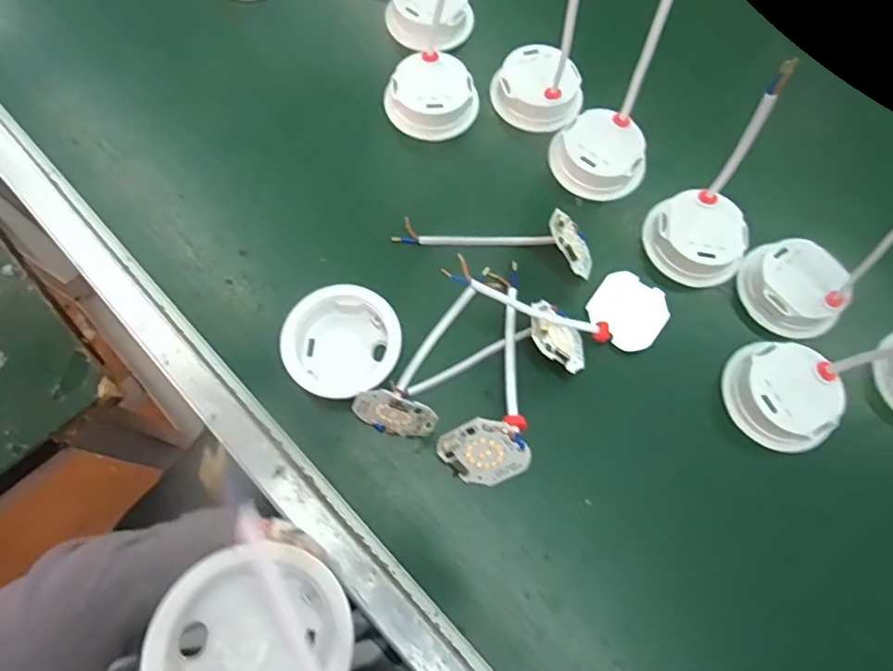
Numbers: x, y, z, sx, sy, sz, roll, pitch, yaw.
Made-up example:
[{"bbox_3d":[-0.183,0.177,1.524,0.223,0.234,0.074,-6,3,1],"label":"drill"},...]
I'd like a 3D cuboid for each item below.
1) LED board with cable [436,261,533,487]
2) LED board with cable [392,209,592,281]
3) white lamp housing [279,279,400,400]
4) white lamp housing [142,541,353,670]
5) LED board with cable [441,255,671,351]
[{"bbox_3d":[0.024,0.014,0.344,0.055,0.045,0.147,1,69,0],"label":"LED board with cable"},{"bbox_3d":[0.035,-0.074,0.382,0.138,0.034,0.043,14,70,5],"label":"LED board with cable"},{"bbox_3d":[-0.066,0.004,0.356,0.071,0.023,0.068,1,68,-3],"label":"white lamp housing"},{"bbox_3d":[-0.071,0.119,0.215,0.066,0.037,0.067,26,73,10],"label":"white lamp housing"},{"bbox_3d":[0.071,-0.022,0.356,0.150,0.029,0.050,5,69,-21],"label":"LED board with cable"}]

